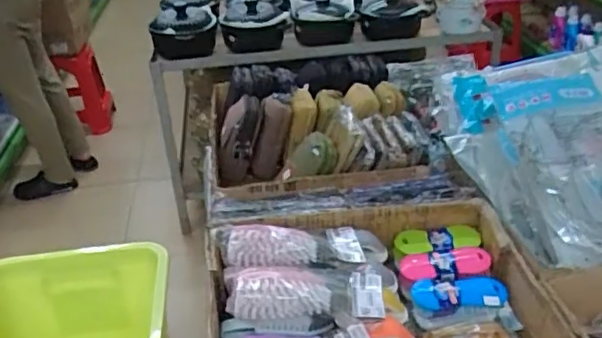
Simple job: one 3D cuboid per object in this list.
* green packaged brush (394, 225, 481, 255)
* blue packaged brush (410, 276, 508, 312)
[{"bbox_3d":[0.240,0.124,1.054,0.143,0.028,0.049,-2,31,3],"label":"green packaged brush"},{"bbox_3d":[0.251,0.199,0.951,0.143,0.029,0.057,-2,31,3],"label":"blue packaged brush"}]

